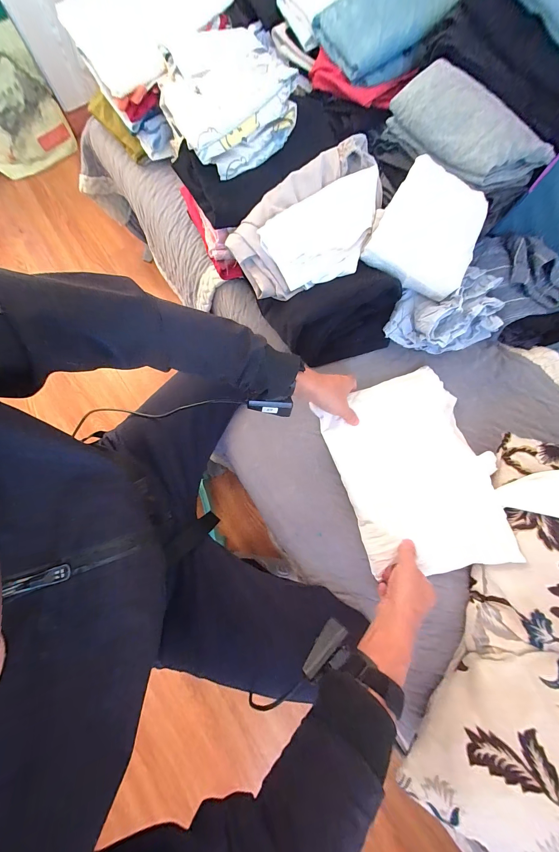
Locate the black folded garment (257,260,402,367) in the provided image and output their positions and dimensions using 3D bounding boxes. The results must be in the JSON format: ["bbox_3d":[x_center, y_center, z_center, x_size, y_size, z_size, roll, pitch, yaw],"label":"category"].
[{"bbox_3d":[0.094,-0.203,0.503,0.233,0.098,0.152,-15,78,-3],"label":"black folded garment"}]

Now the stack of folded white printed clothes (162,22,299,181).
[{"bbox_3d":[-0.079,-0.531,0.459,0.200,0.060,0.173,-35,80,-7],"label":"stack of folded white printed clothes"}]

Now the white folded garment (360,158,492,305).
[{"bbox_3d":[0.246,-0.316,0.454,0.162,0.031,0.163,27,104,-2],"label":"white folded garment"}]

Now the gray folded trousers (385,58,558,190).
[{"bbox_3d":[0.302,-0.477,0.458,0.249,0.059,0.119,43,81,8],"label":"gray folded trousers"}]

